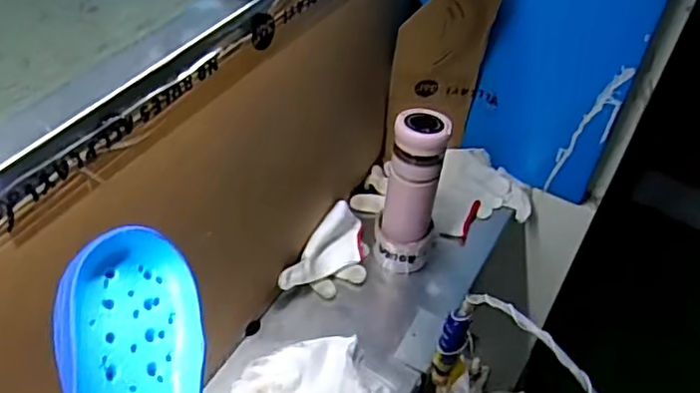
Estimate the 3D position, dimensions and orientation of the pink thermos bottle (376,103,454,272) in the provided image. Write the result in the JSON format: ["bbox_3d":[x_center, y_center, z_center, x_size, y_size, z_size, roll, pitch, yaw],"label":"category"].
[{"bbox_3d":[0.082,-0.001,0.850,0.078,0.229,0.065,5,40,6],"label":"pink thermos bottle"}]

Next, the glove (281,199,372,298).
[{"bbox_3d":[-0.020,0.086,0.881,0.079,0.063,0.165,19,43,21],"label":"glove"}]

